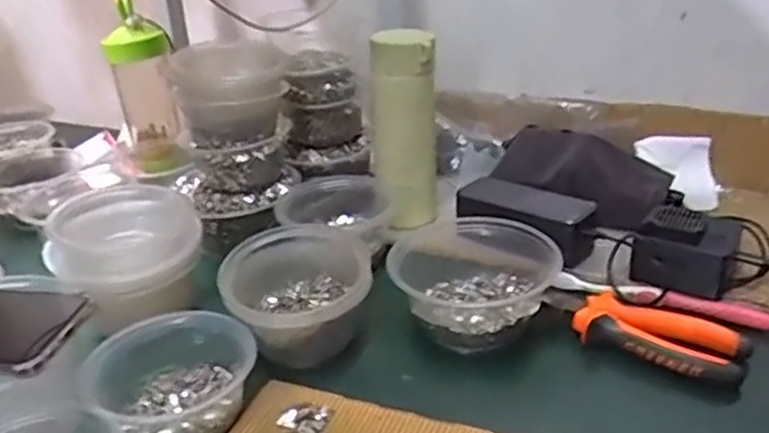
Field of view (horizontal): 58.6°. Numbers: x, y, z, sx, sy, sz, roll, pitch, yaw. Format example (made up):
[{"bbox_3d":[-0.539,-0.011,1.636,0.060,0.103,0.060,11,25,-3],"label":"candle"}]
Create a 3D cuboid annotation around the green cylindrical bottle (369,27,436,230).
[{"bbox_3d":[0.021,-0.086,0.696,0.065,0.194,0.051,-2,27,2],"label":"green cylindrical bottle"}]

